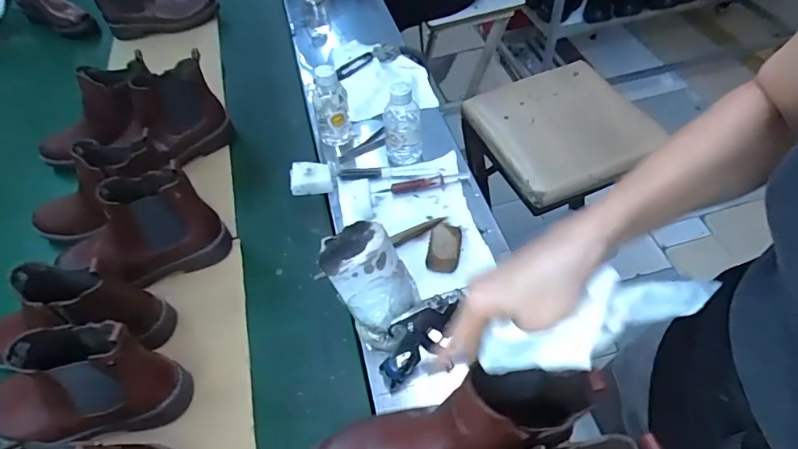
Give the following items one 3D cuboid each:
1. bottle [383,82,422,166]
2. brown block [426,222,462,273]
[{"bbox_3d":[0.006,-0.165,0.708,0.057,0.130,0.070,-5,53,0],"label":"bottle"},{"bbox_3d":[0.062,0.031,0.632,0.042,0.028,0.070,8,54,10],"label":"brown block"}]

